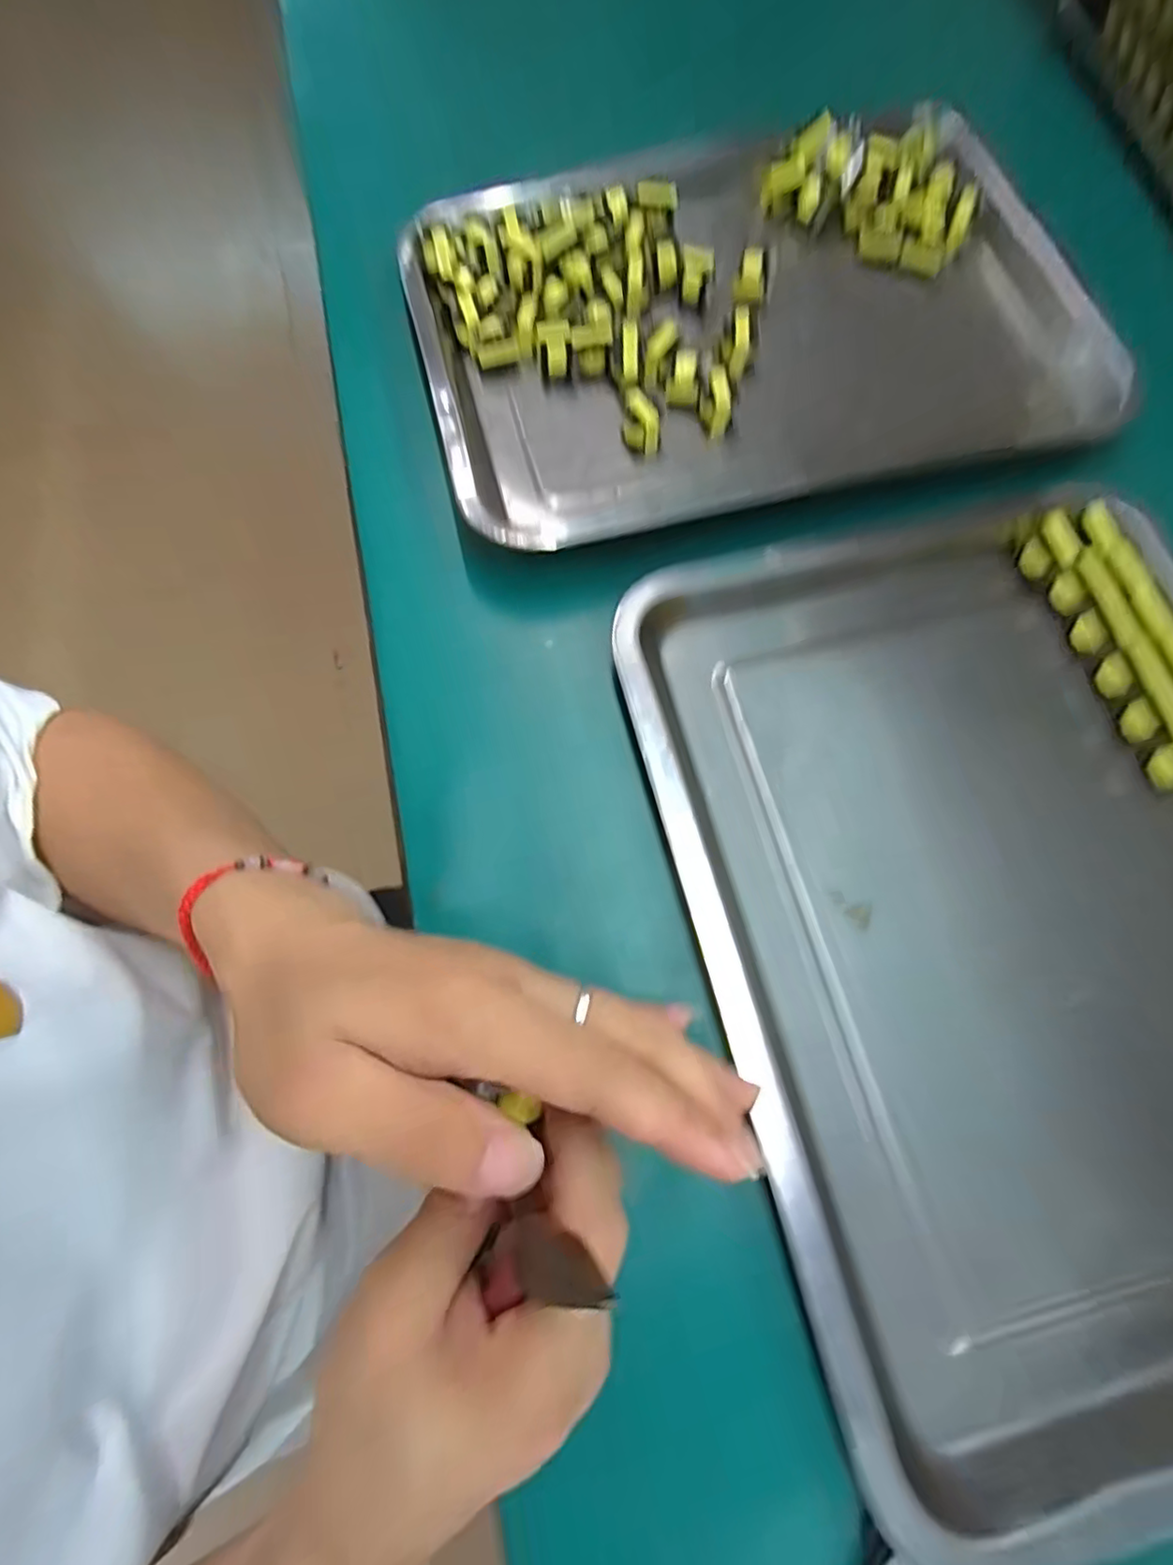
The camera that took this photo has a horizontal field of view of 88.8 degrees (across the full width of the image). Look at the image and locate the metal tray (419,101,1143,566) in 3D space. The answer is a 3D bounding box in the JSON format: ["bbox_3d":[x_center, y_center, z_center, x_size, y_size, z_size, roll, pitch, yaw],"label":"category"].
[{"bbox_3d":[0.097,-0.281,0.350,0.382,0.025,0.278,-14,73,-2],"label":"metal tray"}]

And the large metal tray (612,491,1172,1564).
[{"bbox_3d":[0.192,0.056,0.264,0.289,0.040,0.385,-14,73,-2],"label":"large metal tray"}]

